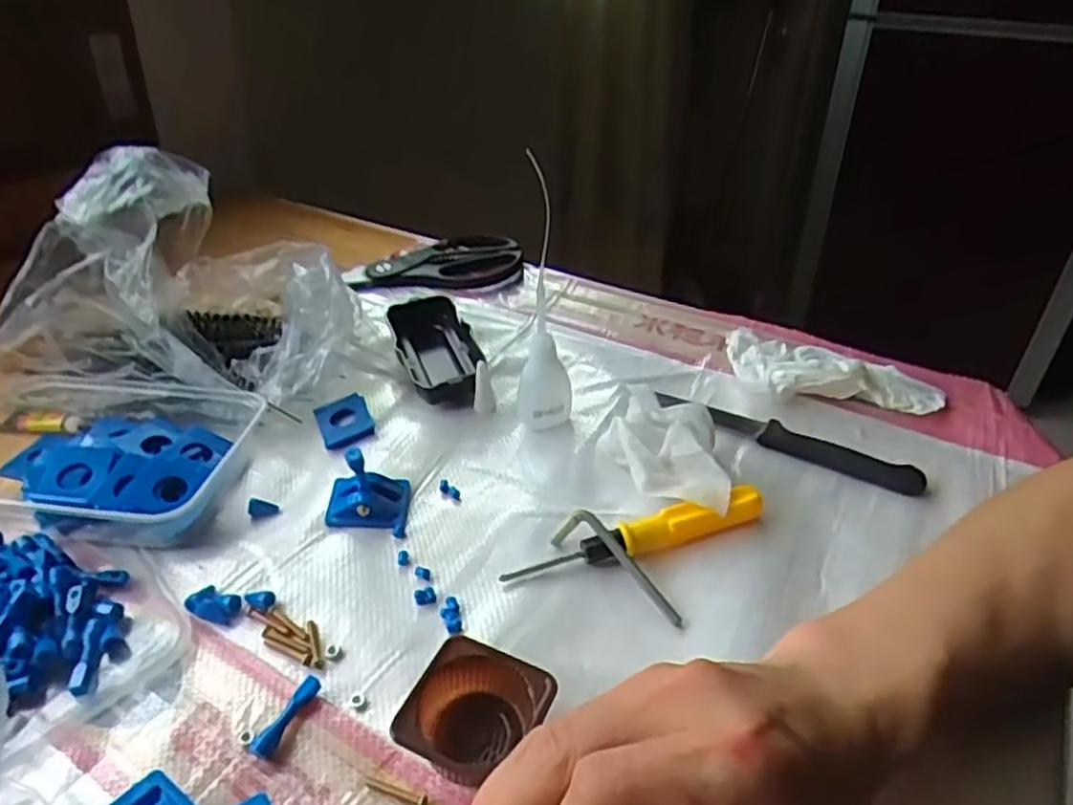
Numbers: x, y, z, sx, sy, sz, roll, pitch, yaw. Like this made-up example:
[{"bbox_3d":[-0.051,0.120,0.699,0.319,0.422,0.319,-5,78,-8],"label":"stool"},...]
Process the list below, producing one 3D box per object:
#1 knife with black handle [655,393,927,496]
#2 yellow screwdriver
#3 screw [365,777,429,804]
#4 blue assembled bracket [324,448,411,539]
[{"bbox_3d":[0.150,0.022,0.445,0.163,0.007,0.020,20,43,27],"label":"knife with black handle"},{"bbox_3d":[0.053,0.072,0.383,0.142,0.021,0.017,-13,39,-14],"label":"yellow screwdriver"},{"bbox_3d":[-0.056,0.156,0.290,0.028,0.004,0.005,11,39,17],"label":"screw"},{"bbox_3d":[-0.096,0.044,0.400,0.044,0.043,0.033,-1,37,2],"label":"blue assembled bracket"}]

